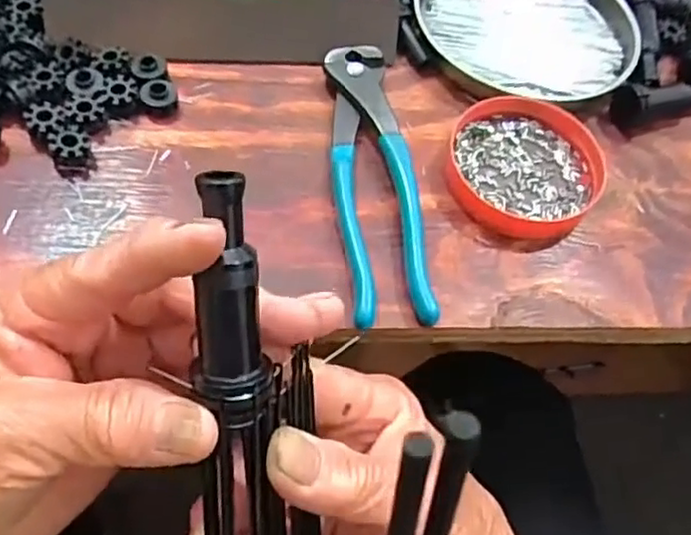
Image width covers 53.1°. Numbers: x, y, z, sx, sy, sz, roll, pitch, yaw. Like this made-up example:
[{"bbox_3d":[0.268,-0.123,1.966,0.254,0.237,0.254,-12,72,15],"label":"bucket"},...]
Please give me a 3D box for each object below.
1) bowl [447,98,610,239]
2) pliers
[{"bbox_3d":[0.095,-0.052,0.361,0.079,0.023,0.075,2,56,-4],"label":"bowl"},{"bbox_3d":[0.014,-0.047,0.347,0.040,0.020,0.164,-2,57,-6],"label":"pliers"}]

